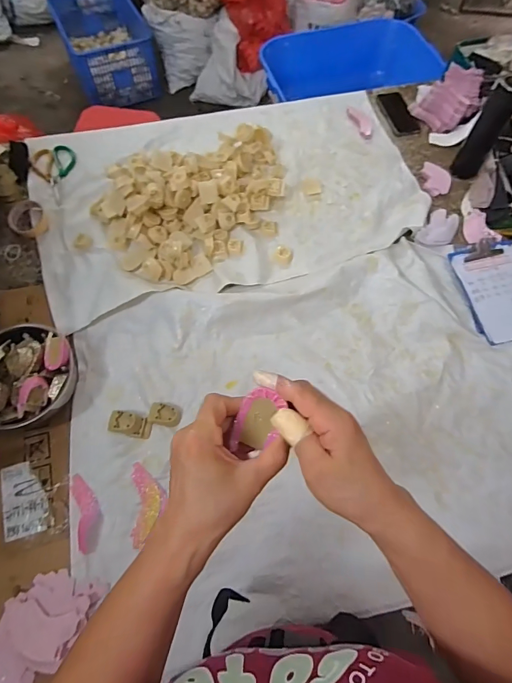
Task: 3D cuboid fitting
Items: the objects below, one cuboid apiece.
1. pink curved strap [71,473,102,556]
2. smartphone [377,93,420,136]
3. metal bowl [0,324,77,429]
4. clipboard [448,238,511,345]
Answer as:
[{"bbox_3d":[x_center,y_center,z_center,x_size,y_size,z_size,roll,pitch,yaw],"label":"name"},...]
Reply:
[{"bbox_3d":[-0.288,0.291,0.651,0.040,0.008,0.125,-17,68,-9],"label":"pink curved strap"},{"bbox_3d":[0.400,-0.644,1.067,0.079,0.009,0.167,-15,68,-8],"label":"smartphone"},{"bbox_3d":[-0.416,0.057,0.682,0.177,0.108,0.165,1,65,-1],"label":"metal bowl"},{"bbox_3d":[0.535,-0.114,0.814,0.171,0.023,0.228,-8,67,-5],"label":"clipboard"}]

